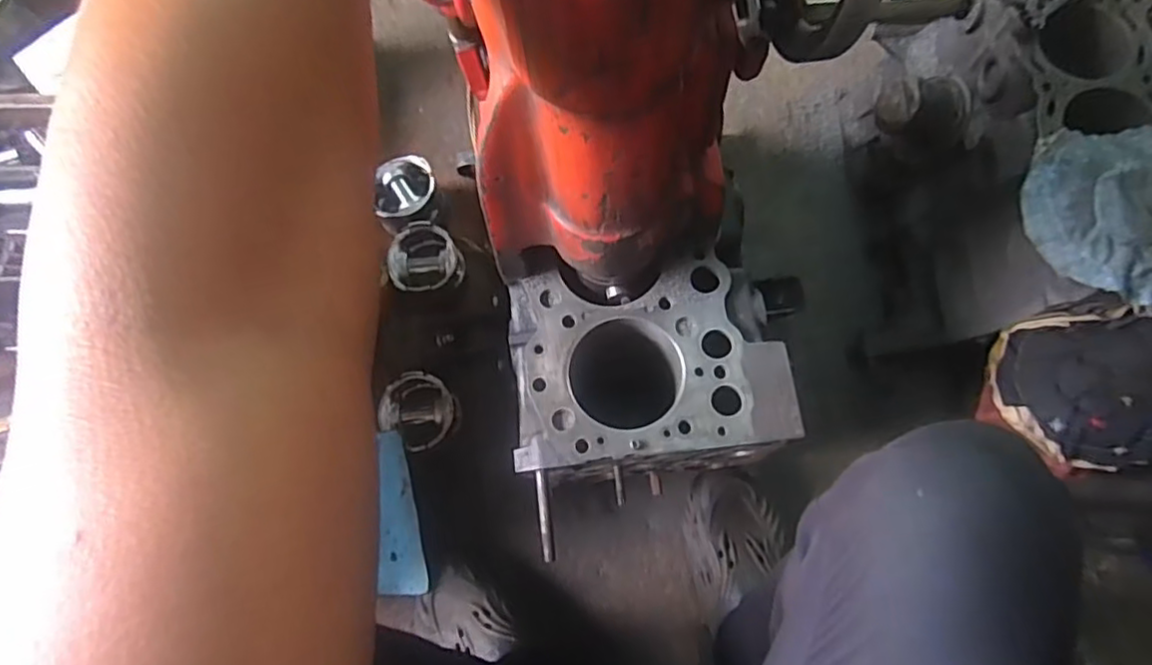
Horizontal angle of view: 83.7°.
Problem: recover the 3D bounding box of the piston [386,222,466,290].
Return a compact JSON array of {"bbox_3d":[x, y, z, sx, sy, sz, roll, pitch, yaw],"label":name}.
[{"bbox_3d":[-0.199,-0.093,0.853,0.087,0.058,0.091,-1,74,3],"label":"piston"}]

